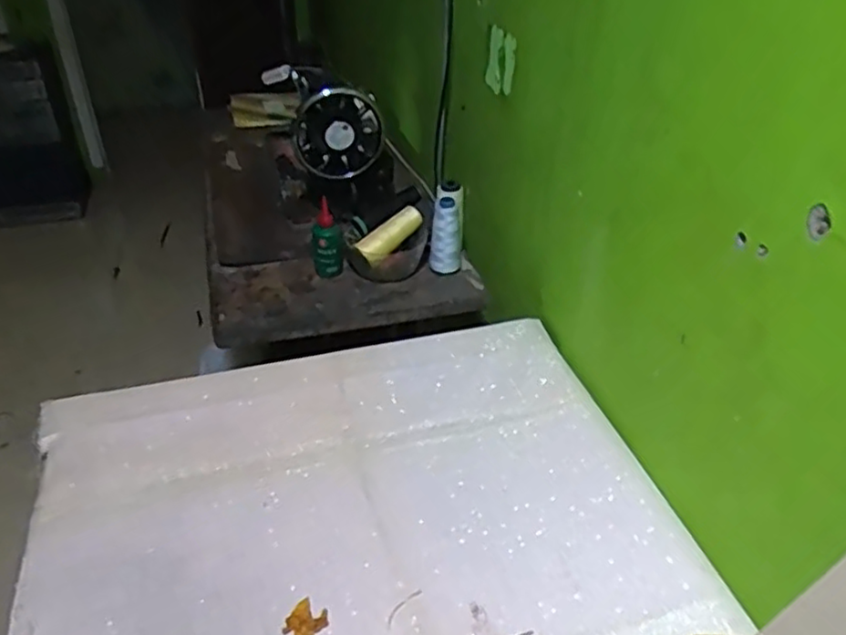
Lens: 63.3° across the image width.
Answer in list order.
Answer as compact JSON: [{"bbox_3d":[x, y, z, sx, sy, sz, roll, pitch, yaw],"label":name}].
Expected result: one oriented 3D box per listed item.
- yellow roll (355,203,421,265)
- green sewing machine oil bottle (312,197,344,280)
[{"bbox_3d":[-0.043,-0.120,1.015,0.113,0.039,0.045,-41,47,-10],"label":"yellow roll"},{"bbox_3d":[-0.143,-0.124,1.006,0.045,0.122,0.039,-6,35,-8],"label":"green sewing machine oil bottle"}]

